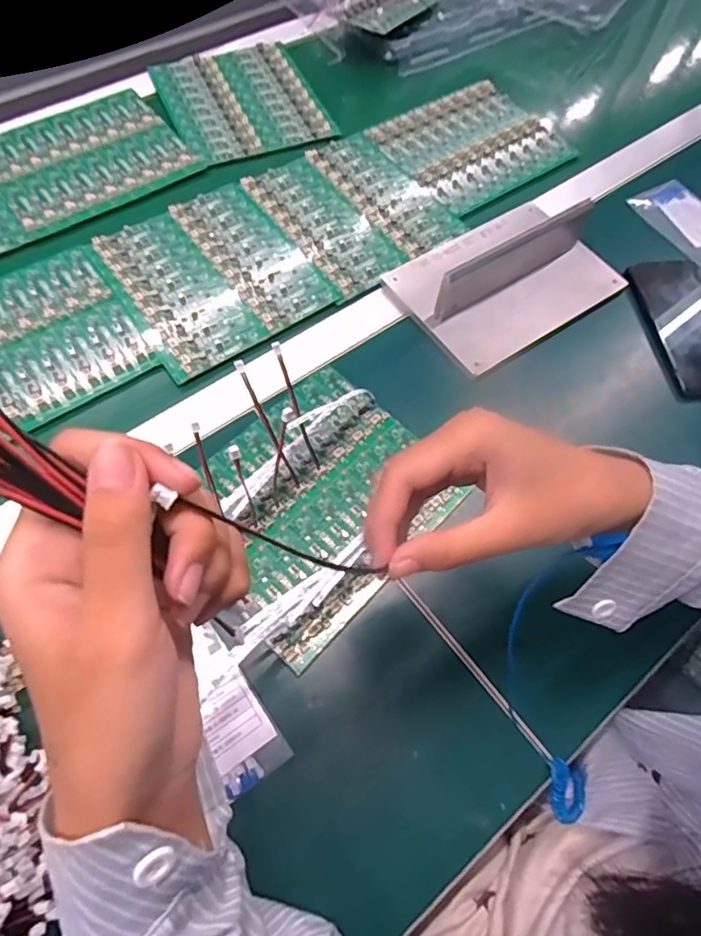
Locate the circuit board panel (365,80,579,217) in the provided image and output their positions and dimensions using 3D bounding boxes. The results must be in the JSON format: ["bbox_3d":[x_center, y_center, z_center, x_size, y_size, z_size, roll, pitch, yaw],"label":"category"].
[{"bbox_3d":[0.139,-0.371,0.631,0.187,0.017,0.161,-30,68,-16],"label":"circuit board panel"}]

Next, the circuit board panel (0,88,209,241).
[{"bbox_3d":[-0.284,-0.336,0.596,0.193,0.009,0.168,-35,69,-18],"label":"circuit board panel"}]

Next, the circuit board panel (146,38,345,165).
[{"bbox_3d":[-0.128,-0.435,0.649,0.172,0.011,0.190,-18,65,-11],"label":"circuit board panel"}]

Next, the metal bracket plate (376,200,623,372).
[{"bbox_3d":[0.147,-0.191,0.511,0.192,0.064,0.135,-32,68,-17],"label":"metal bracket plate"}]

